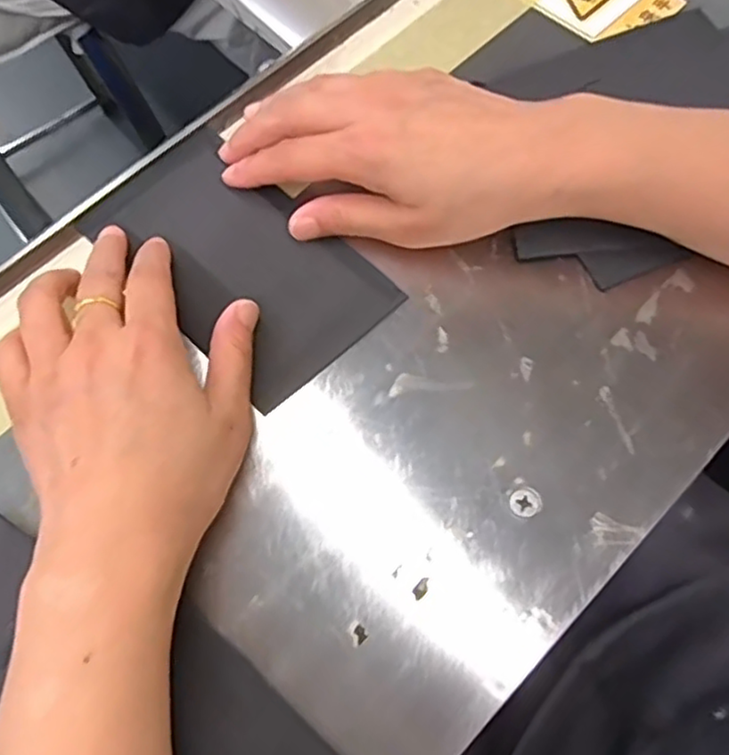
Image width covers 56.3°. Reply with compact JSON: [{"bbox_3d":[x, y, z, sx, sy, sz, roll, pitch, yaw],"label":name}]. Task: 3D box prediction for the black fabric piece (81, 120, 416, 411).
[{"bbox_3d":[-0.062,-0.057,0.326,0.147,0.006,0.082,41,74,18],"label":"black fabric piece"}]

